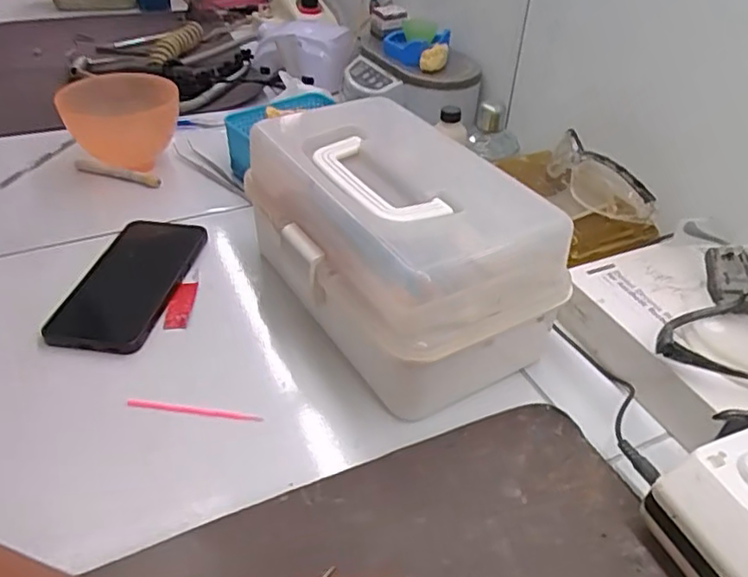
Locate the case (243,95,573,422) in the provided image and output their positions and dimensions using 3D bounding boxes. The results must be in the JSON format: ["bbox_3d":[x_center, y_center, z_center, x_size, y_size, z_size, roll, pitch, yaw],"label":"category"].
[{"bbox_3d":[0.011,-0.037,0.476,0.154,0.134,0.263,-19,43,-24],"label":"case"}]

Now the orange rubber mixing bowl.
[{"bbox_3d":[-0.273,-0.176,0.669,0.119,0.088,0.131,-12,41,-17],"label":"orange rubber mixing bowl"}]

